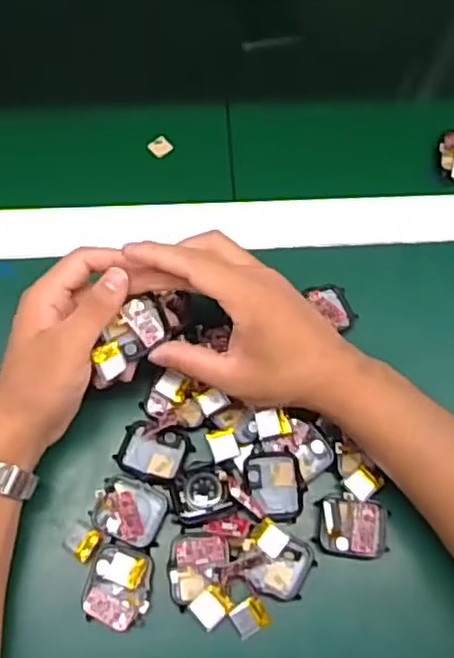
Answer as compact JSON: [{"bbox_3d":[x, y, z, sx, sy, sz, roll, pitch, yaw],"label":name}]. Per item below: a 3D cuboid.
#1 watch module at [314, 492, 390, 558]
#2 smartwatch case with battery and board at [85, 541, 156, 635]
[{"bbox_3d":[0.083,0.130,0.445,0.046,0.018,0.037,9,69,1],"label":"watch module"},{"bbox_3d":[-0.067,0.161,0.423,0.039,0.012,0.048,8,69,0],"label":"smartwatch case with battery and board"}]

